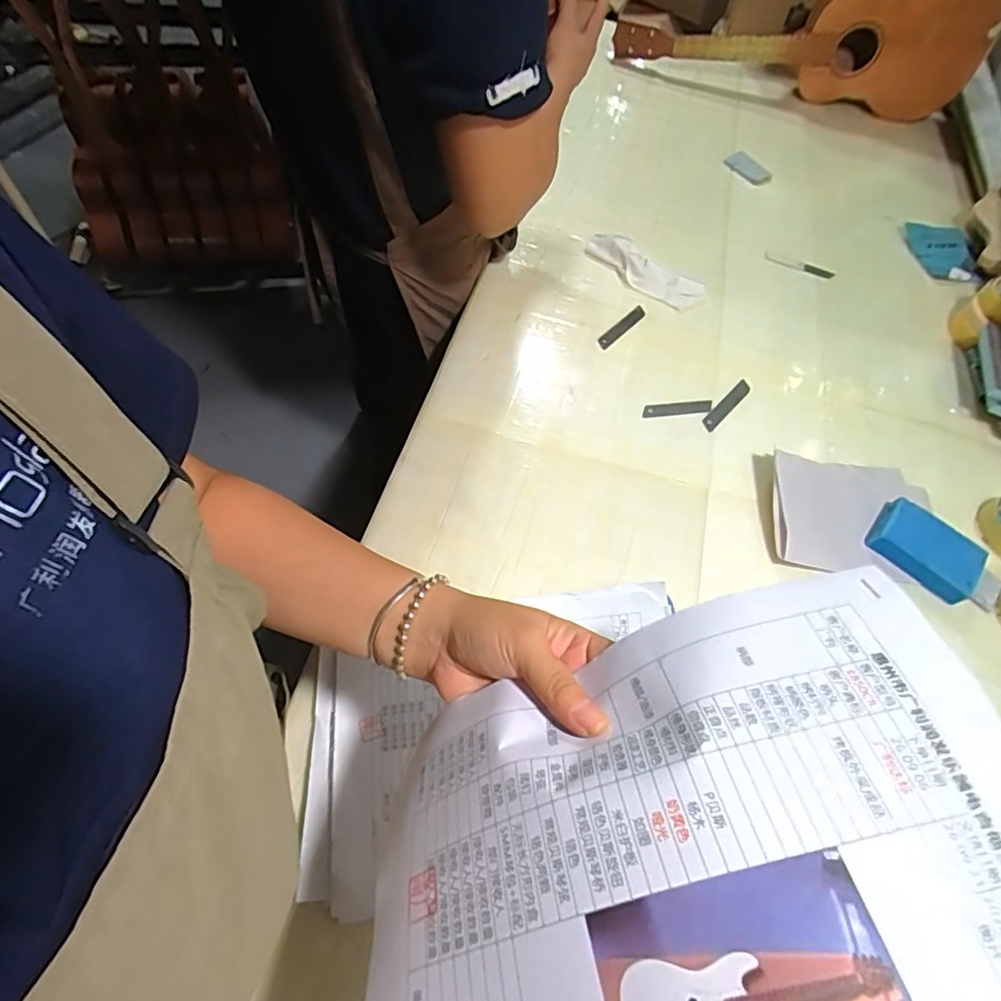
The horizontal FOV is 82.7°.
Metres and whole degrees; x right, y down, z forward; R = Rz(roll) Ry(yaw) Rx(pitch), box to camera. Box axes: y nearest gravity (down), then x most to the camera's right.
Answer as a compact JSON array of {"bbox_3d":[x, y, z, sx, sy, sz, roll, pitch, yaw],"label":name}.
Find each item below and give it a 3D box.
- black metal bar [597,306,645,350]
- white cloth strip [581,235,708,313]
[{"bbox_3d":[0.155,-0.221,0.722,0.020,0.004,0.092,38,65,17],"label":"black metal bar"},{"bbox_3d":[0.193,-0.315,0.772,0.176,0.022,0.061,33,63,15],"label":"white cloth strip"}]

